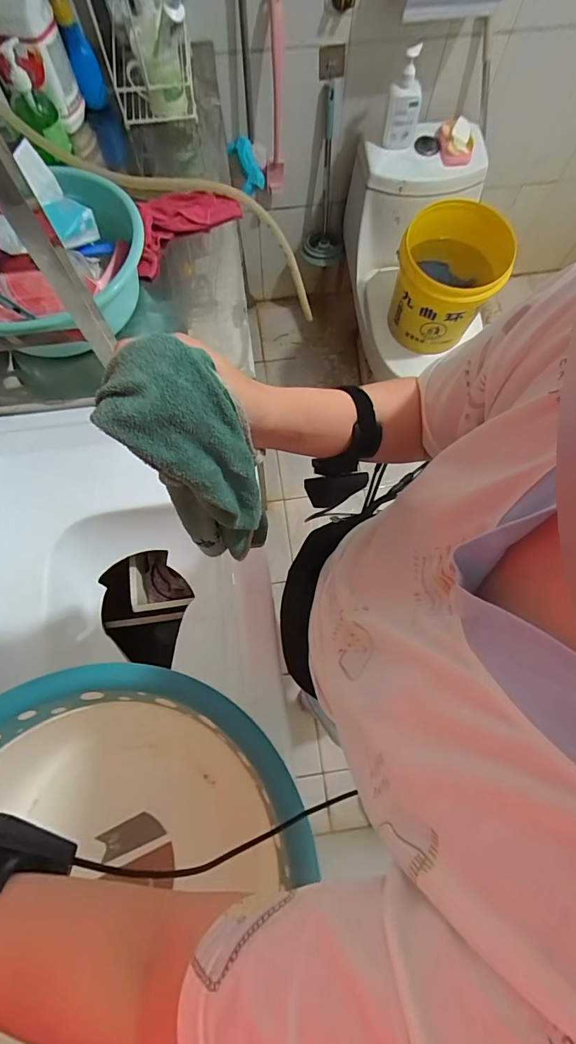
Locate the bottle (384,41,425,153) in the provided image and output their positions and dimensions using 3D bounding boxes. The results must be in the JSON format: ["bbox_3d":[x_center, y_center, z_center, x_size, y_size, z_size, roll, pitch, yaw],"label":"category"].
[{"bbox_3d":[0.294,-1.051,1.070,0.078,0.206,0.079,15,74,4],"label":"bottle"}]

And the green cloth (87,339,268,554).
[{"bbox_3d":[-0.054,-0.029,0.320,0.075,0.218,0.041,-40,61,-11],"label":"green cloth"}]

